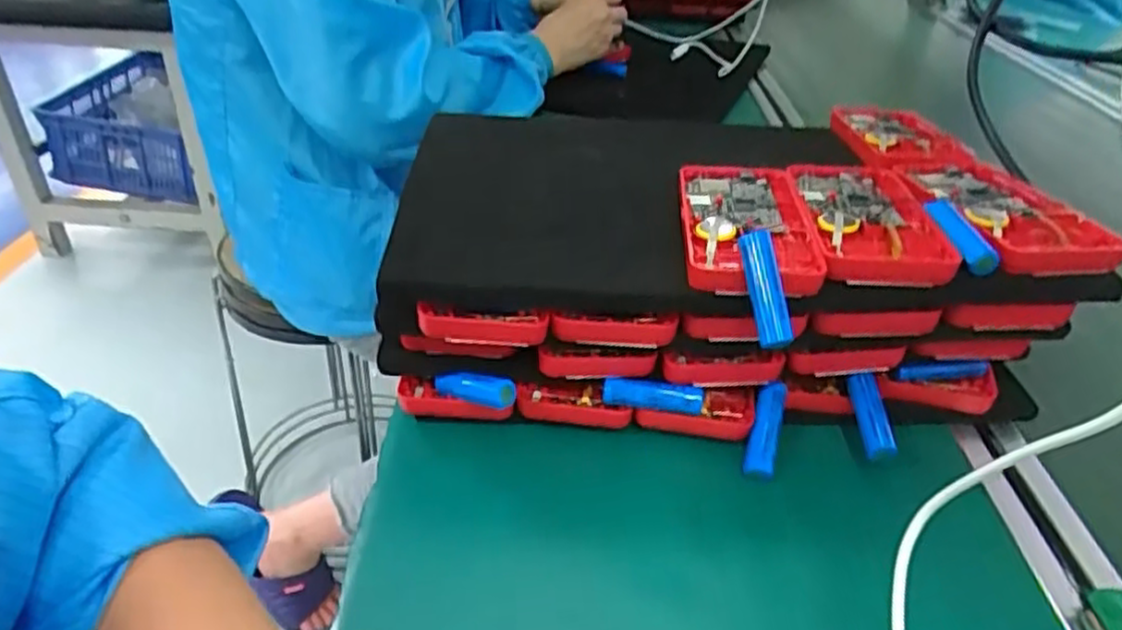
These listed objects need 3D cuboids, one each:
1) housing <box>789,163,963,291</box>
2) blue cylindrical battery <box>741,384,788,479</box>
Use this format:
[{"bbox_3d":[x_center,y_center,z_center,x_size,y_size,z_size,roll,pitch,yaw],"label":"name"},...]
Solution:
[{"bbox_3d":[0.160,-0.055,0.386,0.061,0.011,0.125,7,35,4],"label":"housing"},{"bbox_3d":[0.105,0.058,0.378,0.015,0.011,0.050,14,66,15],"label":"blue cylindrical battery"}]

